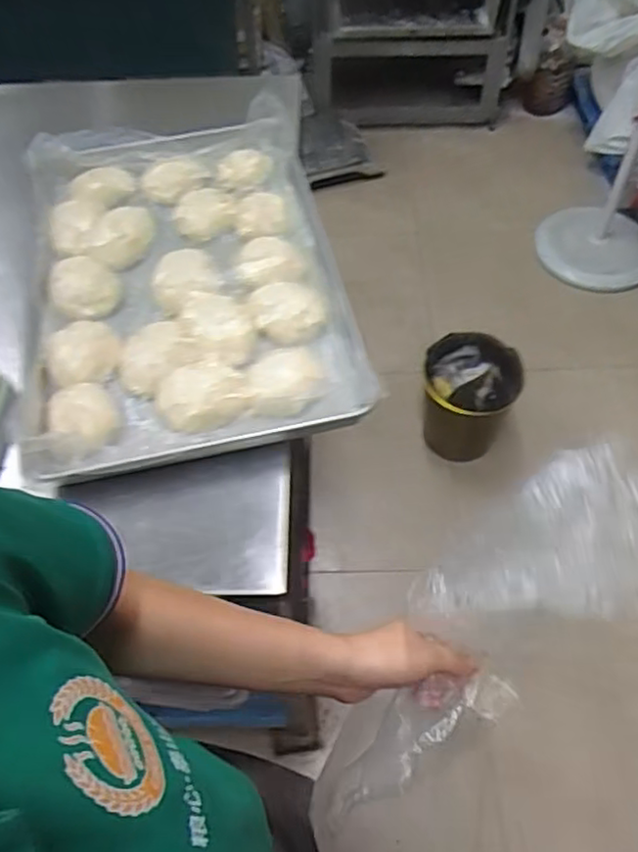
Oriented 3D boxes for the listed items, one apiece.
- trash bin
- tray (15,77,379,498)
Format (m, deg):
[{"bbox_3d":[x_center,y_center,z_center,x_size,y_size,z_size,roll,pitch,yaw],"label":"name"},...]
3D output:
[{"bbox_3d":[0.374,-0.078,1.685,0.207,0.294,0.245,7,56,7],"label":"trash bin"},{"bbox_3d":[-0.180,-0.230,0.910,0.424,0.067,0.648,-12,56,-7],"label":"tray"}]

